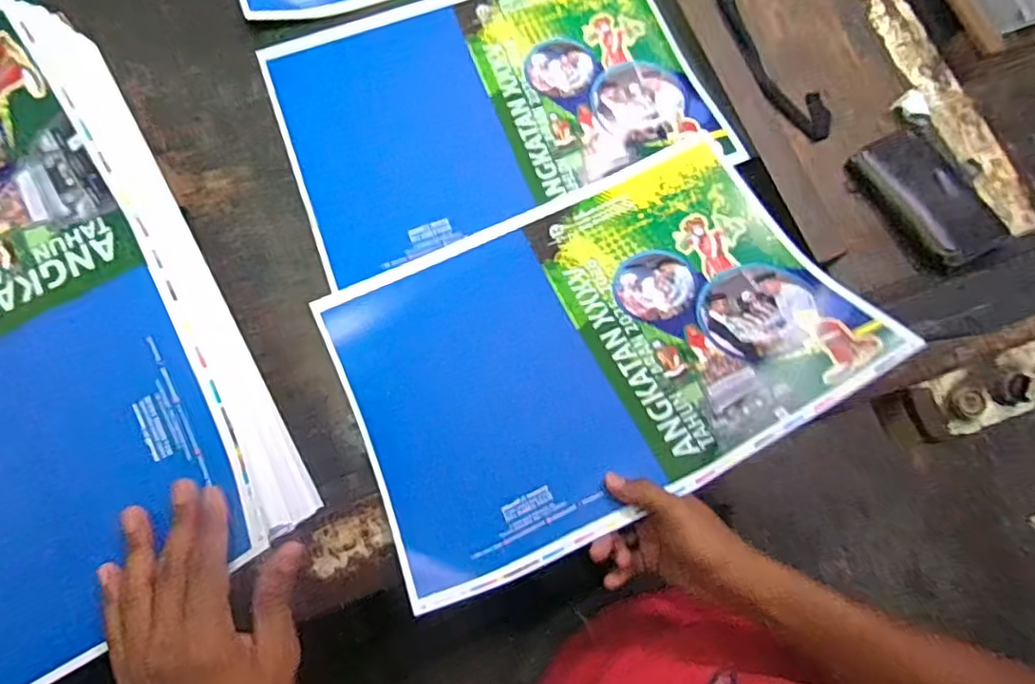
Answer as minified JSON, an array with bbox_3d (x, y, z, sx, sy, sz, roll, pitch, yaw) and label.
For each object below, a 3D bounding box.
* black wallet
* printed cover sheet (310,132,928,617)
[{"bbox_3d":[0.423,-0.148,0.642,0.090,0.024,0.150,-29,77,-8],"label":"black wallet"},{"bbox_3d":[0.064,-0.001,0.572,0.443,0.046,0.311,-26,61,-3],"label":"printed cover sheet"}]

